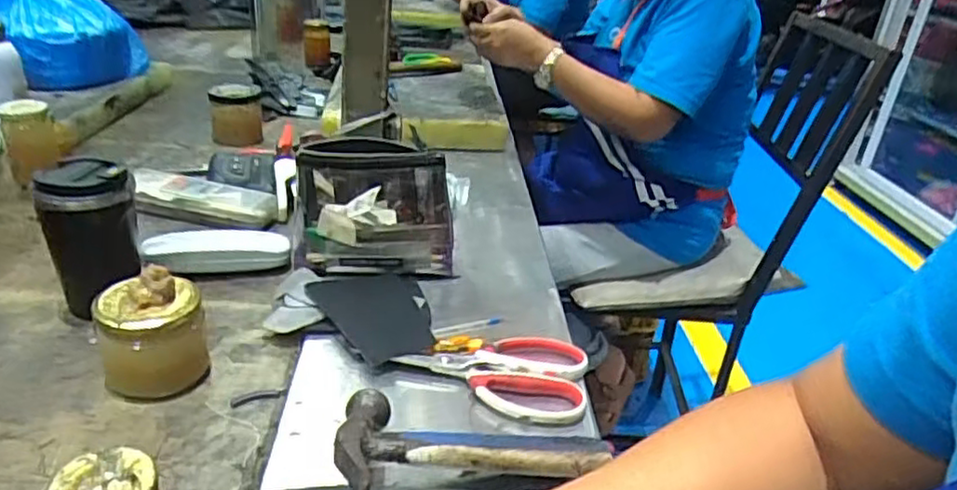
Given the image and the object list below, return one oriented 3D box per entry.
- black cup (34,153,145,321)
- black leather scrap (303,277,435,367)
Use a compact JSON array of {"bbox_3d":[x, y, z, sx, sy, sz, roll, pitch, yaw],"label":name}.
[{"bbox_3d":[-0.373,-0.004,0.658,0.080,0.147,0.067,-11,31,-31],"label":"black cup"},{"bbox_3d":[-0.107,0.067,0.685,0.115,0.012,0.161,1,24,-18],"label":"black leather scrap"}]

